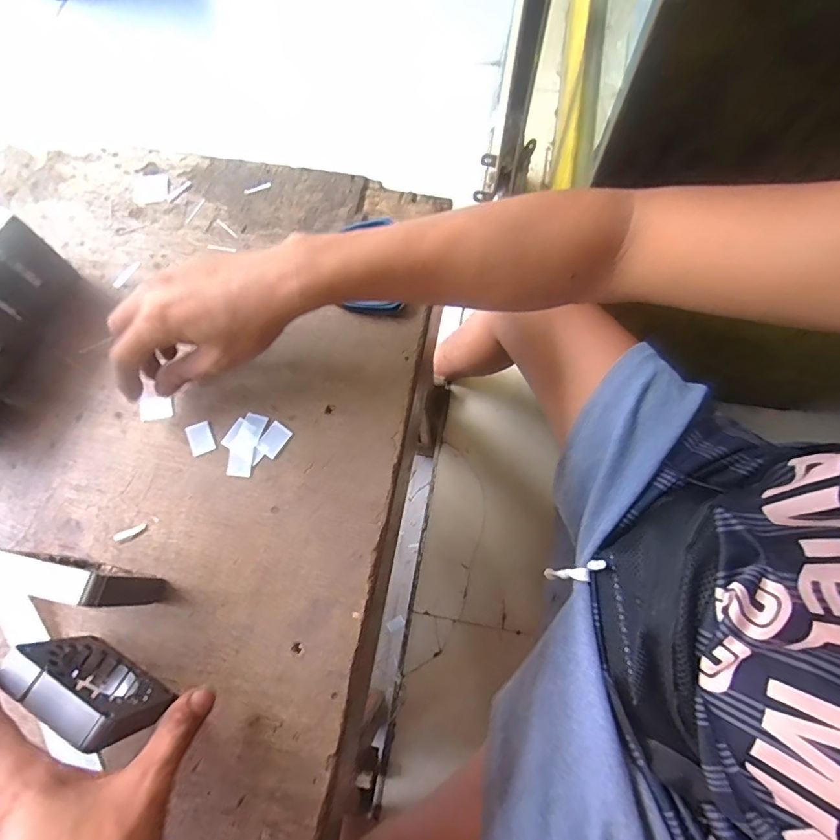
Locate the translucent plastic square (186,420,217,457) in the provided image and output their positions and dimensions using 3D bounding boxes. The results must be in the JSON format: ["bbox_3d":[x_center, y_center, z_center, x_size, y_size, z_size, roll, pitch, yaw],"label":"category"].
[{"bbox_3d":[-0.173,0.014,0.380,0.019,0.004,0.025,-24,73,-7],"label":"translucent plastic square"}]

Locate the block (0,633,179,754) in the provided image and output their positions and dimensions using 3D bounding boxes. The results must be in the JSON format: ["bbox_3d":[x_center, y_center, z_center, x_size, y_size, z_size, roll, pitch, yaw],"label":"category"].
[{"bbox_3d":[-0.199,0.162,0.293,0.088,0.077,0.024,23,73,8],"label":"block"}]

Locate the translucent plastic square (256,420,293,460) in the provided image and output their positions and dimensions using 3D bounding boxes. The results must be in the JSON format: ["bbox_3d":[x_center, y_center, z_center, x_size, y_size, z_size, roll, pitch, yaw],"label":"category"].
[{"bbox_3d":[-0.115,0.015,0.380,0.018,0.004,0.026,32,74,10],"label":"translucent plastic square"}]

